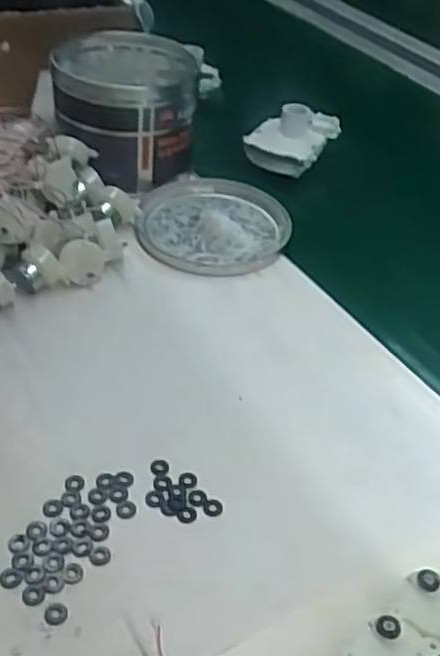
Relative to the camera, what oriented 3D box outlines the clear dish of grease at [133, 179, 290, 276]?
[{"bbox_3d":[-0.005,-0.090,0.602,0.125,0.017,0.130,4,41,-4],"label":"clear dish of grease"}]

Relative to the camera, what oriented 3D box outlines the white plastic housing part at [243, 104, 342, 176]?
[{"bbox_3d":[0.074,-0.199,0.708,0.072,0.048,0.103,22,43,16],"label":"white plastic housing part"}]

